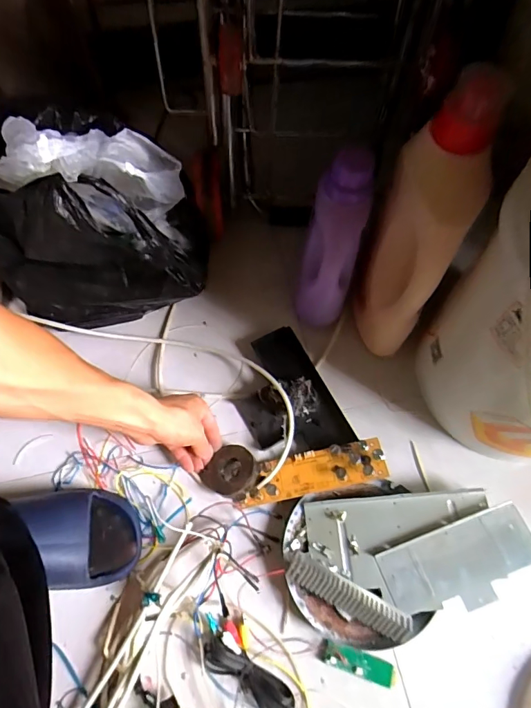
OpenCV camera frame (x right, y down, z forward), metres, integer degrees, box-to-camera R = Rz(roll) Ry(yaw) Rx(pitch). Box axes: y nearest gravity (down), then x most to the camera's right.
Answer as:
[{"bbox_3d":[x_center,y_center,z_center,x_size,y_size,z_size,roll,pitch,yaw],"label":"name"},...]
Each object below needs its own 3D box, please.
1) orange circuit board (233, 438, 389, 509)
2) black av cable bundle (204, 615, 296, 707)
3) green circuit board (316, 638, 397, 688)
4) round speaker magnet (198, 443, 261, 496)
[{"bbox_3d":[0.058,0.157,0.584,0.195,0.020,0.056,-17,66,4],"label":"orange circuit board"},{"bbox_3d":[-0.013,0.371,0.512,0.121,0.018,0.057,38,69,14],"label":"black av cable bundle"},{"bbox_3d":[0.108,0.365,0.521,0.092,0.011,0.024,18,65,6],"label":"green circuit board"},{"bbox_3d":[-0.044,0.158,0.592,0.065,0.020,0.069,-12,48,13],"label":"round speaker magnet"}]

